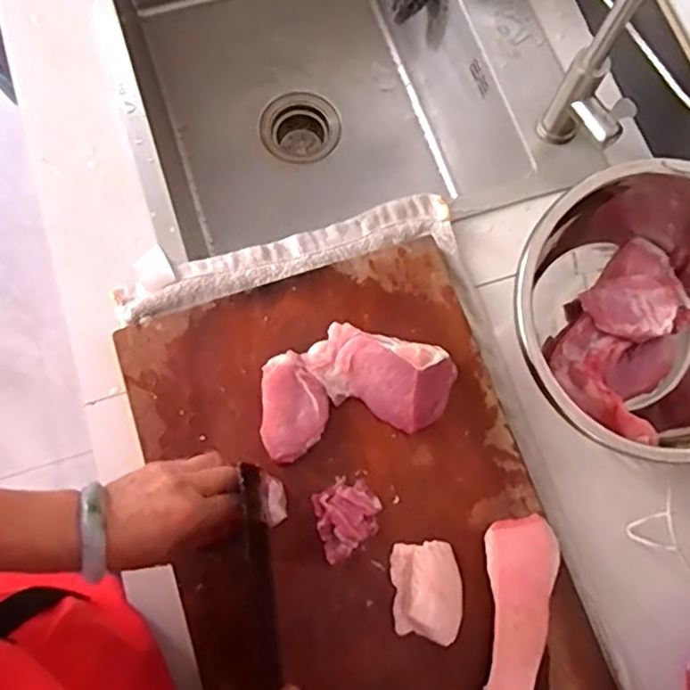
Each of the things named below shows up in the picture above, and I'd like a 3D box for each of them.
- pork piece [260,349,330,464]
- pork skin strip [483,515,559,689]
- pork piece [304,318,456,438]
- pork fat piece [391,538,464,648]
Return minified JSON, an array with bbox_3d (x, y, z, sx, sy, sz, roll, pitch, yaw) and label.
[{"bbox_3d":[-0.041,0.052,0.526,0.053,0.023,0.089,1,75,-2],"label":"pork piece"},{"bbox_3d":[0.133,0.214,0.488,0.051,0.030,0.153,5,75,-1],"label":"pork skin strip"},{"bbox_3d":[0.029,0.023,0.528,0.125,0.040,0.072,21,76,4],"label":"pork piece"},{"bbox_3d":[0.064,0.194,0.495,0.052,0.034,0.073,-2,75,-3],"label":"pork fat piece"}]

